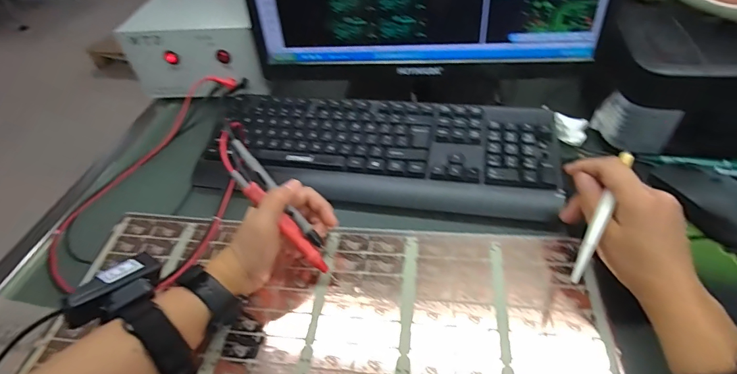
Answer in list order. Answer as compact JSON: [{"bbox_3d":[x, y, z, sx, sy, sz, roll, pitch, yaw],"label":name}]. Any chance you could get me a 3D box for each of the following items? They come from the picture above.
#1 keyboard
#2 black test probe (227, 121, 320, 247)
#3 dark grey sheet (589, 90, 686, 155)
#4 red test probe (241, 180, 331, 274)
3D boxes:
[{"bbox_3d":[0.003,-0.043,0.491,0.428,0.046,0.168,7,47,13],"label":"keyboard"},{"bbox_3d":[-0.093,0.000,0.377,0.012,0.014,0.146,-39,91,-28],"label":"black test probe"},{"bbox_3d":[0.303,-0.071,0.456,0.080,0.060,0.013,30,56,31],"label":"dark grey sheet"},{"bbox_3d":[-0.075,0.040,0.374,0.015,0.109,0.010,-49,15,-34],"label":"red test probe"}]

